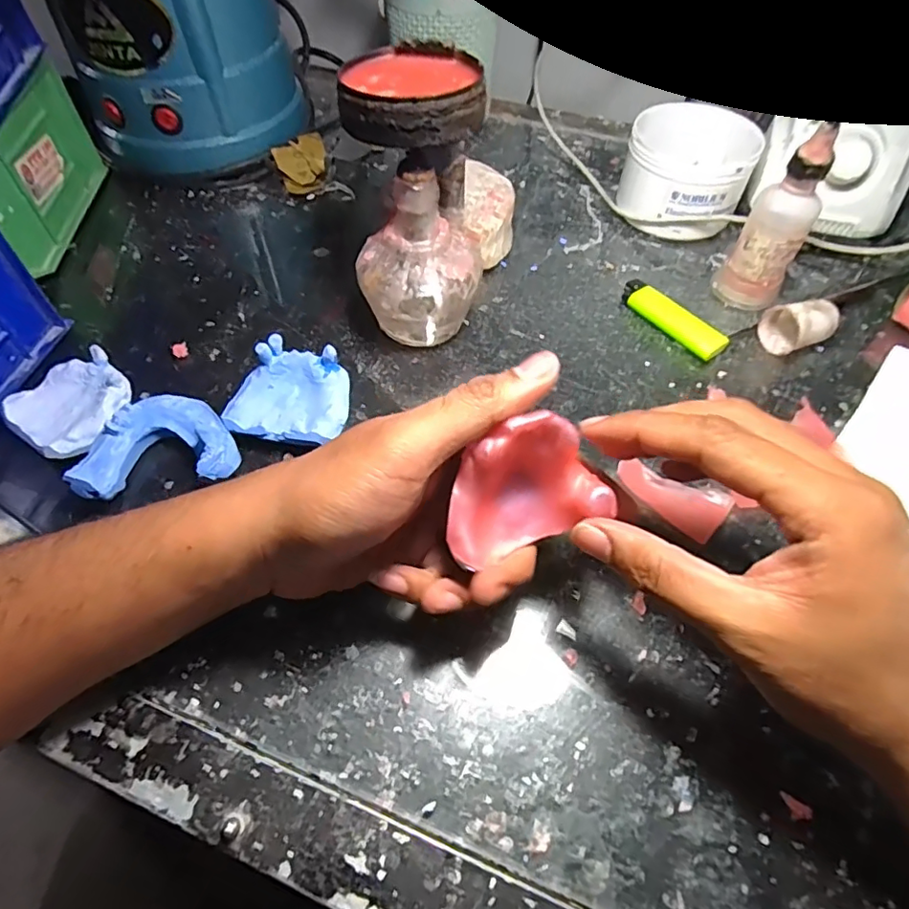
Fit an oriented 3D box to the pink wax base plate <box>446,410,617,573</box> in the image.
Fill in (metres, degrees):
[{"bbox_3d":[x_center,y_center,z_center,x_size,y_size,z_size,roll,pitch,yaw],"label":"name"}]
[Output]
[{"bbox_3d":[0.026,0.013,0.207,0.055,0.053,0.033,-22,22,-29],"label":"pink wax base plate"}]

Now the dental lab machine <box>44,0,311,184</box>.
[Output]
[{"bbox_3d":[-0.198,-0.328,0.431,0.203,0.171,0.160,-22,59,-15],"label":"dental lab machine"}]

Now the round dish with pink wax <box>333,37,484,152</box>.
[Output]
[{"bbox_3d":[-0.021,-0.182,0.278,0.071,0.019,0.072,-5,56,-4],"label":"round dish with pink wax"}]

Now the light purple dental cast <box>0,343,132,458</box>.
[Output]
[{"bbox_3d":[-0.214,-0.028,0.311,0.056,0.026,0.058,0,55,0],"label":"light purple dental cast"}]

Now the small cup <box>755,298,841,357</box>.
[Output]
[{"bbox_3d":[0.217,-0.082,0.352,0.033,0.030,0.035,-27,60,-18],"label":"small cup"}]

